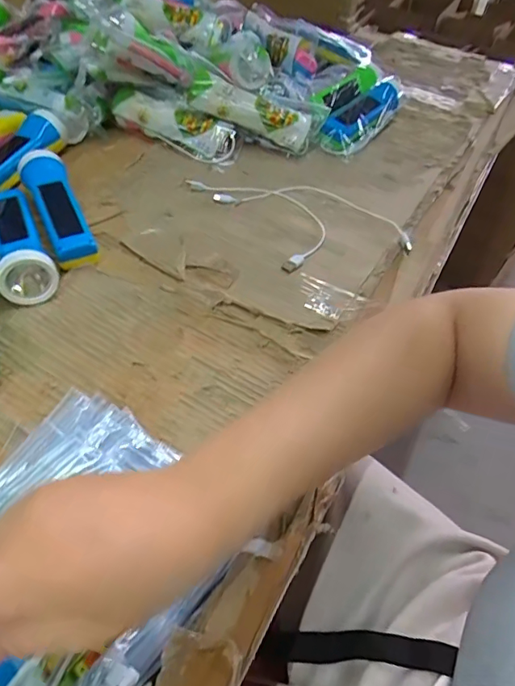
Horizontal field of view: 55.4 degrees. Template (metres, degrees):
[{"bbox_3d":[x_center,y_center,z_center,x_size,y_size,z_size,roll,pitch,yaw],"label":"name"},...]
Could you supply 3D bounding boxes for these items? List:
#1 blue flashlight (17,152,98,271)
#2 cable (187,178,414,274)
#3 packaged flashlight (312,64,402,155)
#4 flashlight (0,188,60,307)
[{"bbox_3d":[-0.221,-0.150,0.547,0.049,0.054,0.166,-20,53,-22],"label":"blue flashlight"},{"bbox_3d":[0.054,-0.164,0.600,0.170,0.009,0.242,-28,57,-27],"label":"cable"},{"bbox_3d":[0.145,-0.353,0.740,0.103,0.054,0.198,27,51,18],"label":"packaged flashlight"},{"bbox_3d":[-0.248,-0.106,0.507,0.051,0.055,0.162,-18,52,-20],"label":"flashlight"}]

